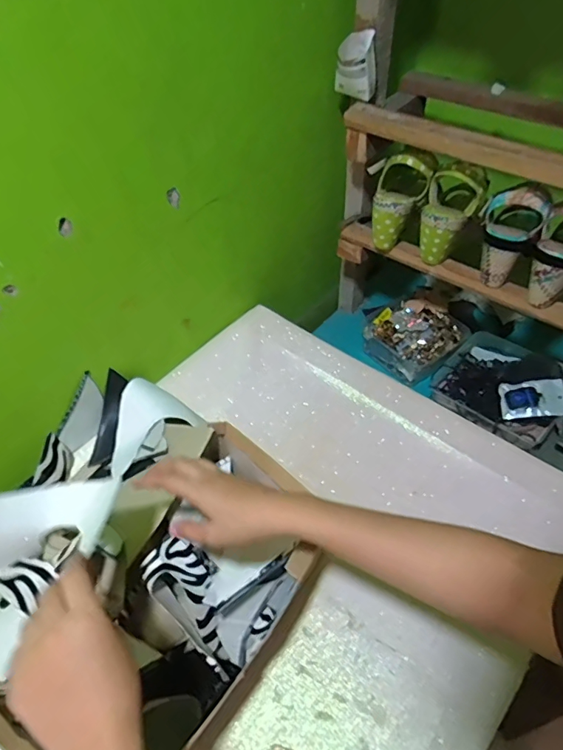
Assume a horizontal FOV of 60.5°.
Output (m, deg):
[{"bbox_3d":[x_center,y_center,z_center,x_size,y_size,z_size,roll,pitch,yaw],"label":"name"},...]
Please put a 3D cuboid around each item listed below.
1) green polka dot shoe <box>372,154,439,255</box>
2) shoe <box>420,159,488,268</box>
[{"bbox_3d":[0.176,-0.278,0.764,0.076,0.156,0.061,38,26,30],"label":"green polka dot shoe"},{"bbox_3d":[0.244,-0.243,0.729,0.082,0.149,0.066,31,24,26],"label":"shoe"}]

